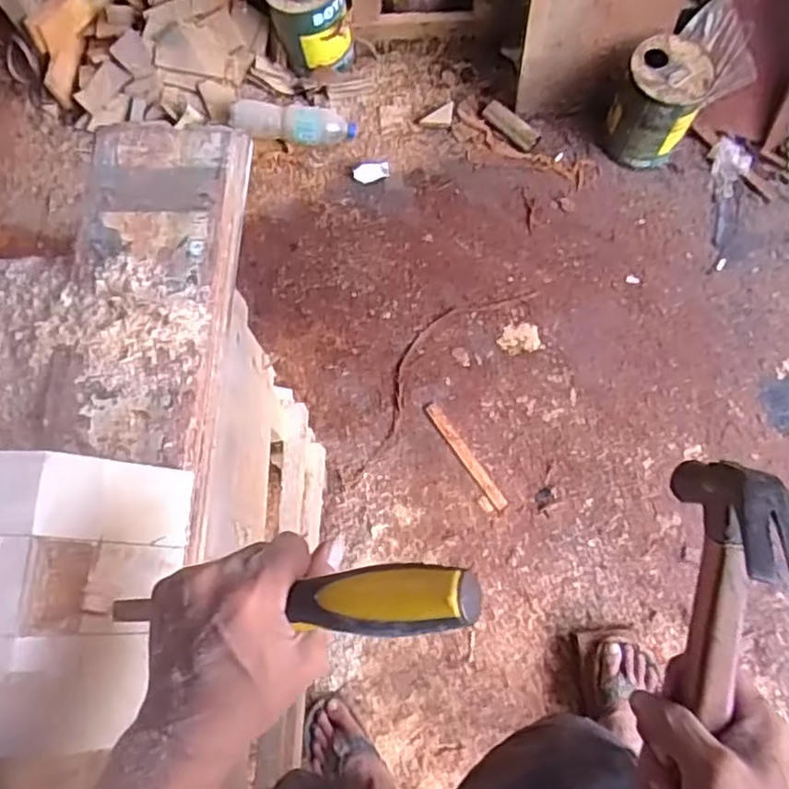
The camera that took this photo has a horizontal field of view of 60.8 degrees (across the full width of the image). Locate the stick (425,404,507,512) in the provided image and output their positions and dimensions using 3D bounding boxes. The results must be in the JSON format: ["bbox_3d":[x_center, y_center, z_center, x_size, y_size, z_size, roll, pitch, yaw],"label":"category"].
[{"bbox_3d":[0.138,0.117,1.304,0.028,0.008,0.240,-33,74,-9],"label":"stick"}]

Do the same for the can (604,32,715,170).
[{"bbox_3d":[0.548,-0.607,1.418,0.168,0.212,0.174,26,75,10],"label":"can"}]

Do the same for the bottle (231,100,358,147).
[{"bbox_3d":[-0.225,-0.594,1.482,0.275,0.070,0.069,1,72,2],"label":"bottle"}]

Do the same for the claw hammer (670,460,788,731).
[{"bbox_3d":[0.177,0.177,0.382,0.035,0.111,0.272,8,91,4],"label":"claw hammer"}]

